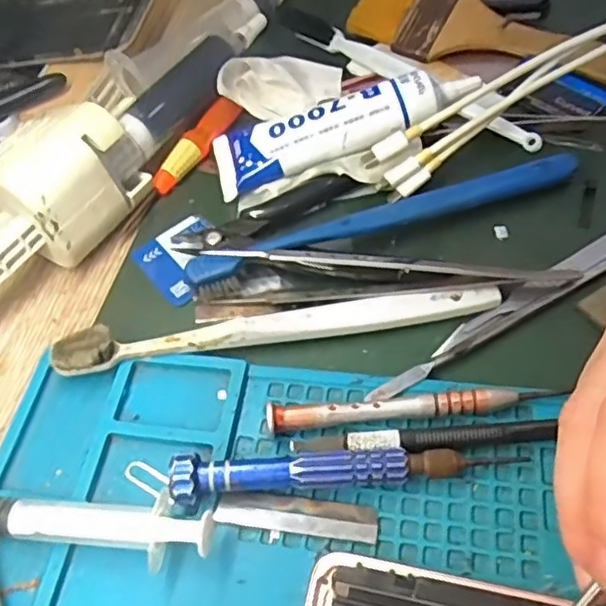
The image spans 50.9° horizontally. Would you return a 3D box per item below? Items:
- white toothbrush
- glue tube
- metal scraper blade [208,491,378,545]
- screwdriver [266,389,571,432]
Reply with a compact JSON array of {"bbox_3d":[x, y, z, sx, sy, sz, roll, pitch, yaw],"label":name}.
[{"bbox_3d":[-0.010,0.009,0.264,0.181,0.017,0.016,-10,56,-2],"label":"white toothbrush"},{"bbox_3d":[0.018,-0.096,0.318,0.129,0.026,0.051,-15,56,-5],"label":"glue tube"},{"bbox_3d":[-0.002,0.074,0.225,0.057,0.004,0.013,6,57,9],"label":"metal scraper blade"},{"bbox_3d":[0.041,0.038,0.241,0.108,0.010,0.012,-6,56,1],"label":"screwdriver"}]

